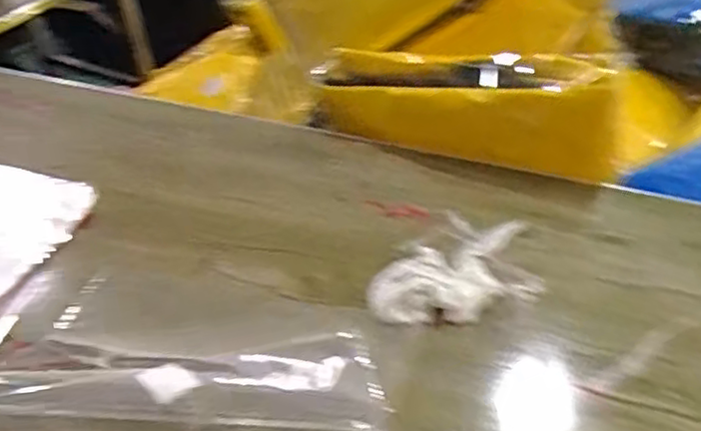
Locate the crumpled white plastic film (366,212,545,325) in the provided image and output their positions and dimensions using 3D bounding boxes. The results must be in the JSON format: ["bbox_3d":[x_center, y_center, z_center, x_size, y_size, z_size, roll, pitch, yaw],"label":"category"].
[{"bbox_3d":[0.088,0.042,0.596,0.138,0.014,0.128,-2,39,4],"label":"crumpled white plastic film"}]

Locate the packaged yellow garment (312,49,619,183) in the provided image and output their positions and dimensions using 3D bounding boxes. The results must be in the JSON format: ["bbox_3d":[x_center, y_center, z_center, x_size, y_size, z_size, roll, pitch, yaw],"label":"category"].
[{"bbox_3d":[0.117,-0.124,0.738,0.348,0.109,0.093,11,41,20],"label":"packaged yellow garment"}]

